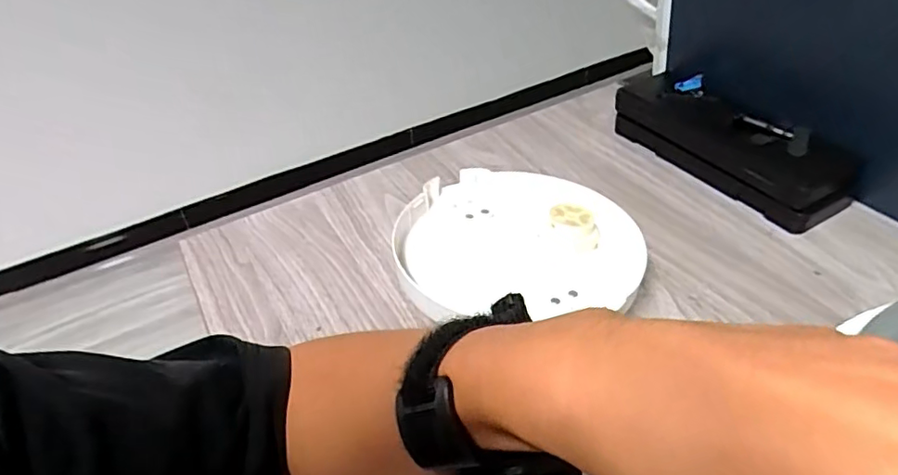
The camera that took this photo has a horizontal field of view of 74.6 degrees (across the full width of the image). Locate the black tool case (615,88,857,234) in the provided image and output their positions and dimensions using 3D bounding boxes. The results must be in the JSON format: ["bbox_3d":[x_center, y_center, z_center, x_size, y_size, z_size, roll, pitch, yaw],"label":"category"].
[{"bbox_3d":[0.284,-0.099,0.609,0.089,0.057,0.235,-22,41,-19],"label":"black tool case"}]

